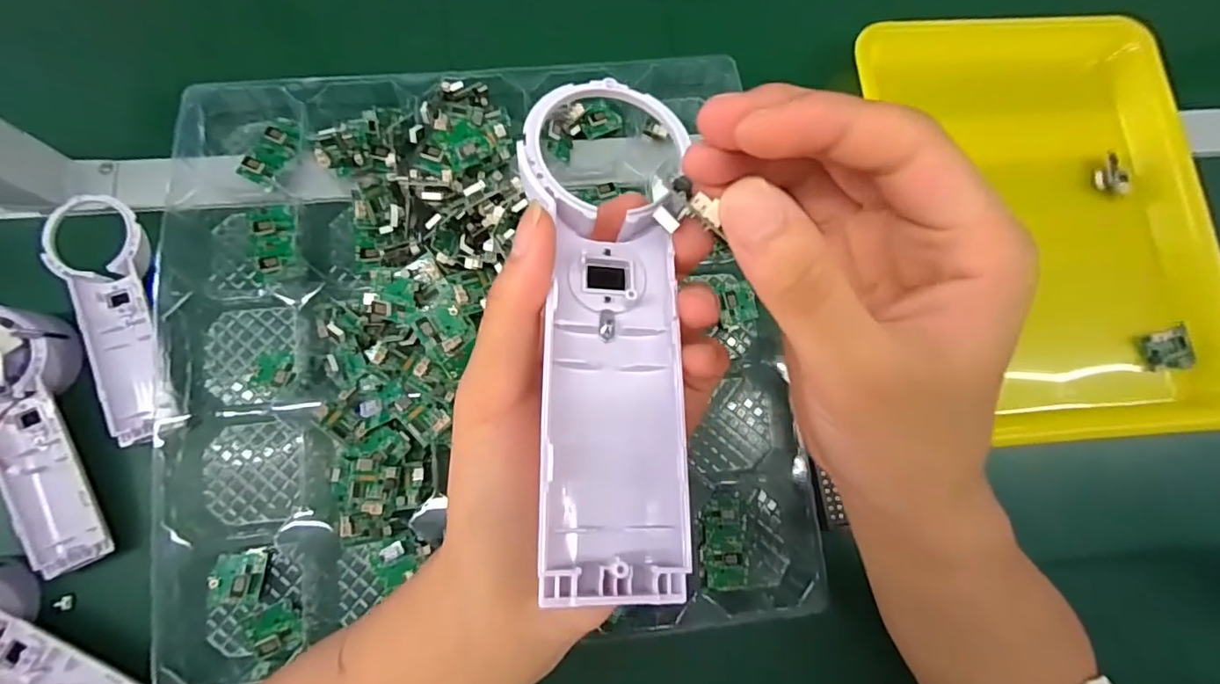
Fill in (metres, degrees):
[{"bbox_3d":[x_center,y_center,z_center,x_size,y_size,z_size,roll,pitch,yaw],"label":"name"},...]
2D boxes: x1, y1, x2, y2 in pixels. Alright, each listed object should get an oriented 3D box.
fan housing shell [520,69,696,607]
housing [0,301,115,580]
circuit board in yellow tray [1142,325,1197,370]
[{"bbox_3d":[0.001,-0.010,0.178,0.052,0.019,0.169,-1,72,-4],"label":"fan housing shell"},{"bbox_3d":[-0.366,0.056,0.341,0.063,0.037,0.175,-27,81,-8],"label":"housing"},{"bbox_3d":[0.422,0.005,0.417,0.027,0.006,0.030,-12,91,35],"label":"circuit board in yellow tray"}]

